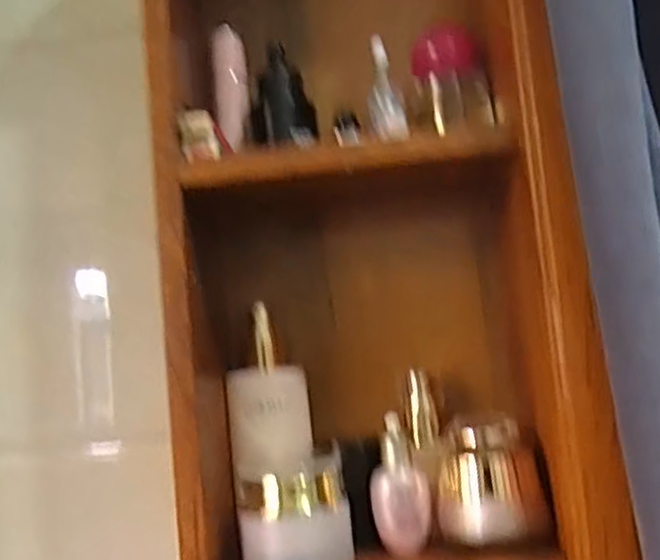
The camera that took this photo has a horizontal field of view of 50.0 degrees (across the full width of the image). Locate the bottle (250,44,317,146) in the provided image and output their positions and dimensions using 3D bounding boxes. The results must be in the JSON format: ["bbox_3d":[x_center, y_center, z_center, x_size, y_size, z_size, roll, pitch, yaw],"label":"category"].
[{"bbox_3d":[-0.032,-0.123,0.468,0.040,0.074,0.029,-5,-6,1],"label":"bottle"}]

